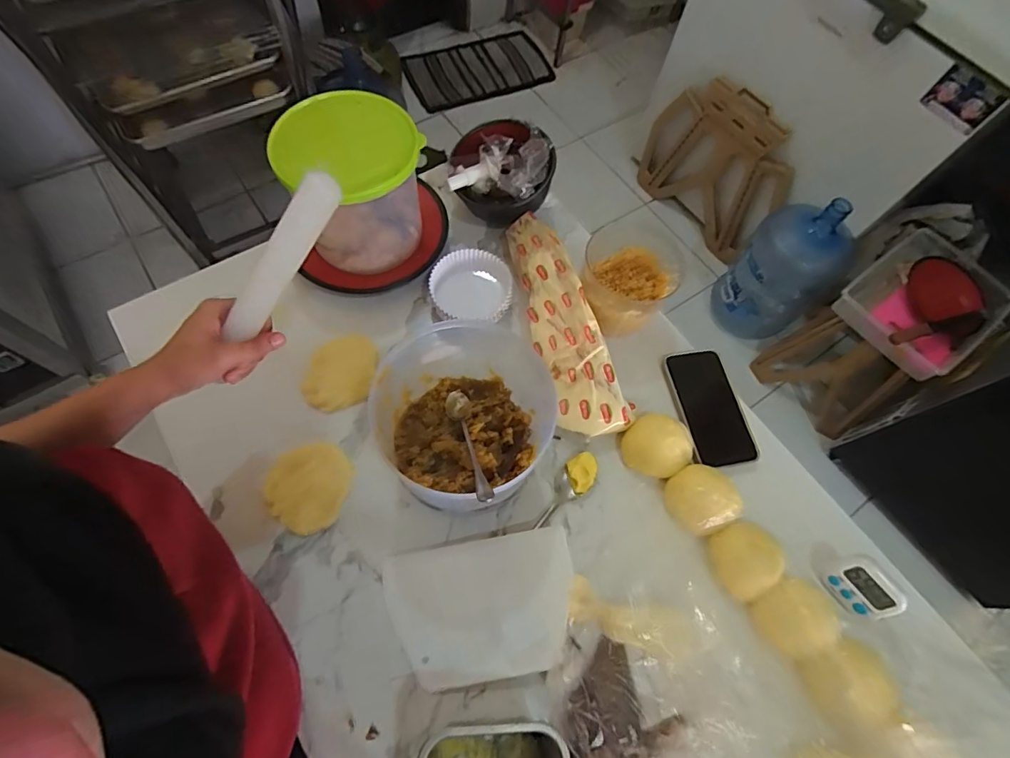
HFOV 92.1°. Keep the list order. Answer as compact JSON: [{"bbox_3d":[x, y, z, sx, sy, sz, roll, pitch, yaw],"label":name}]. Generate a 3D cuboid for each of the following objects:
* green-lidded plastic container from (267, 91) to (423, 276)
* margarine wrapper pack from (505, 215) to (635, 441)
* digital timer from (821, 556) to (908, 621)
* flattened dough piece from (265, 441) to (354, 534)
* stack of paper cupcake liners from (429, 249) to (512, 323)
[{"bbox_3d":[-0.179,-0.230,0.585,0.153,0.146,0.149,-29,71,-16],"label":"green-lidded plastic container"},{"bbox_3d":[0.063,-0.076,0.595,0.079,0.050,0.300,-15,68,-11],"label":"margarine wrapper pack"},{"bbox_3d":[0.367,0.217,0.499,0.012,0.057,0.060,-16,66,-45],"label":"digital timer"},{"bbox_3d":[-0.211,0.114,0.526,0.082,0.011,0.091,18,66,4],"label":"flattened dough piece"},{"bbox_3d":[-0.041,-0.119,0.620,0.100,0.033,0.094,17,66,4],"label":"stack of paper cupcake liners"}]

